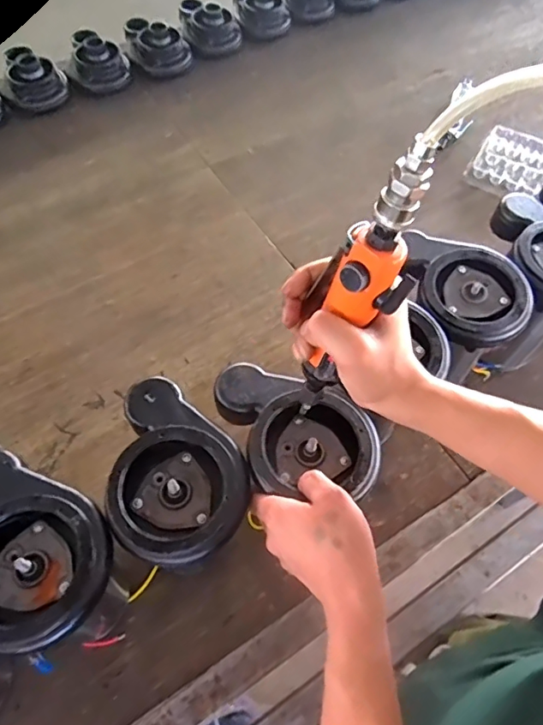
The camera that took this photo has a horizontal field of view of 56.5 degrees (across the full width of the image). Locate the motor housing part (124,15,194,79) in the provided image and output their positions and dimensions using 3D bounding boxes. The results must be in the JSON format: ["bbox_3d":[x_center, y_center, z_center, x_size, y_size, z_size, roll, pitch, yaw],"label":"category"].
[{"bbox_3d":[-0.232,-0.656,1.035,0.119,0.074,0.130,1,60,-1],"label":"motor housing part"}]

